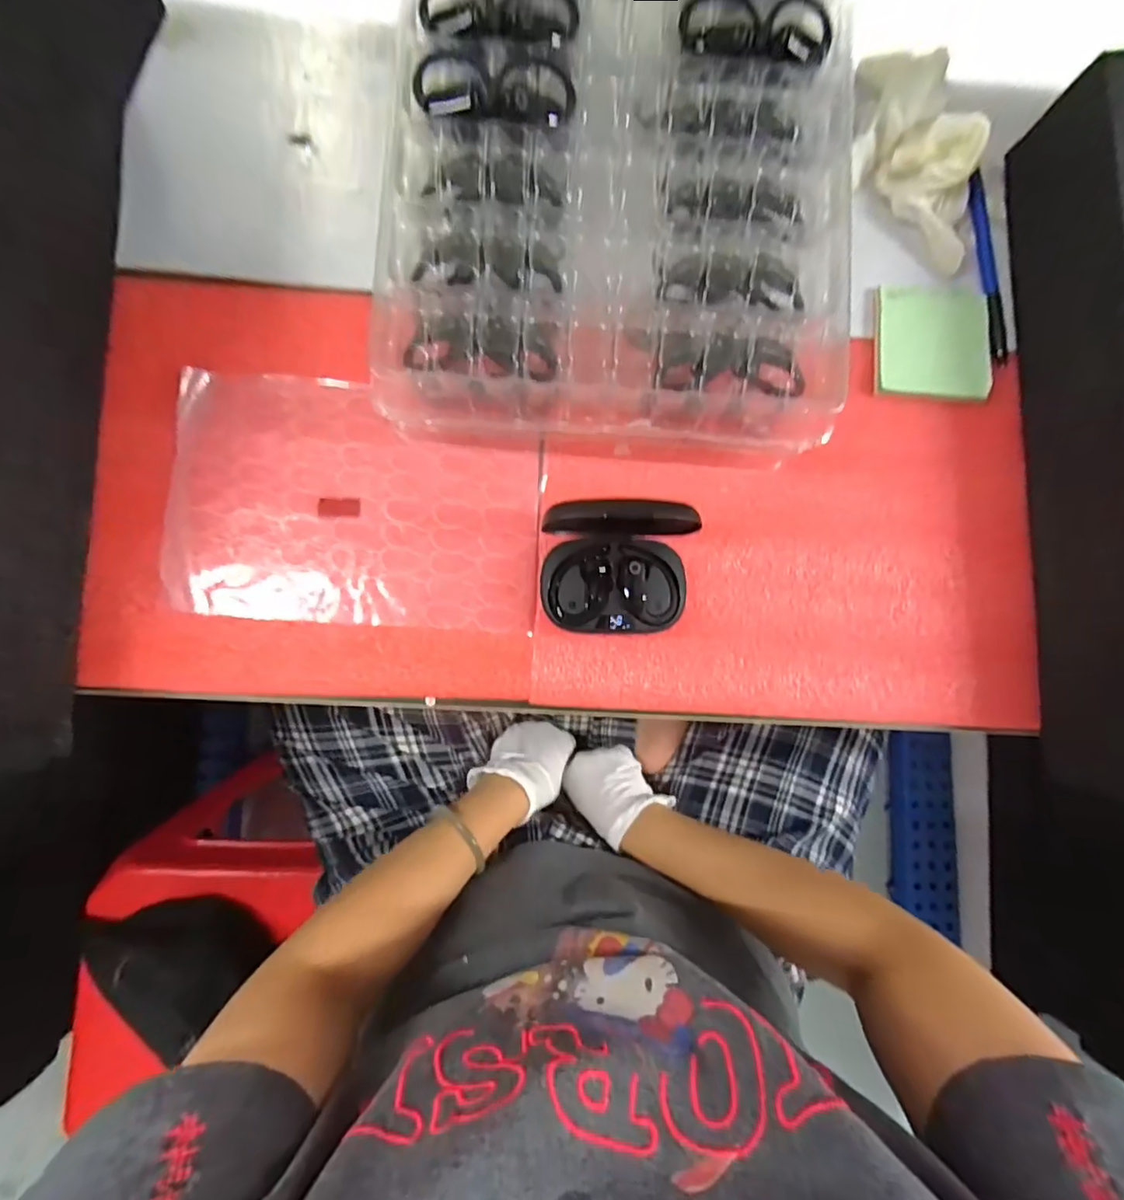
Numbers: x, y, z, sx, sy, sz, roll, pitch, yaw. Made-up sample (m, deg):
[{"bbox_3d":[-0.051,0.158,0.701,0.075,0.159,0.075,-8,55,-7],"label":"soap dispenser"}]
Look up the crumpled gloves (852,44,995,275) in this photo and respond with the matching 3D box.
[{"bbox_3d":[0.236,-0.308,0.378,0.084,0.036,0.166,-4,86,-4],"label":"crumpled gloves"}]

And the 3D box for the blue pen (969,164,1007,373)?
[{"bbox_3d":[0.297,-0.230,0.393,0.012,0.013,0.131,-8,86,-4],"label":"blue pen"}]

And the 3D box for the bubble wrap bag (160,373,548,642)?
[{"bbox_3d":[-0.129,-0.062,0.360,0.226,0.004,0.152,4,85,-3],"label":"bubble wrap bag"}]

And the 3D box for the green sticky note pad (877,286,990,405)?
[{"bbox_3d":[0.253,-0.176,0.386,0.079,0.007,0.081,5,85,-3],"label":"green sticky note pad"}]

